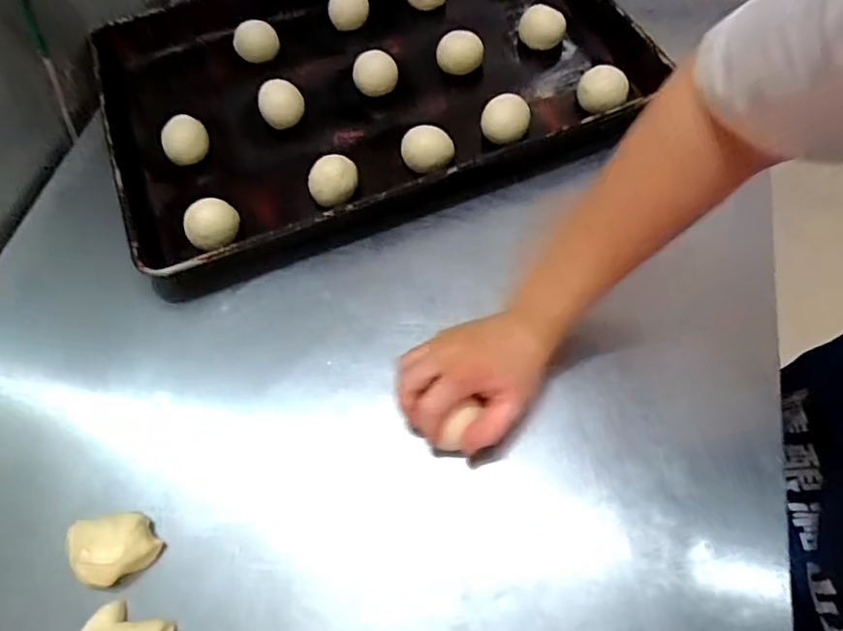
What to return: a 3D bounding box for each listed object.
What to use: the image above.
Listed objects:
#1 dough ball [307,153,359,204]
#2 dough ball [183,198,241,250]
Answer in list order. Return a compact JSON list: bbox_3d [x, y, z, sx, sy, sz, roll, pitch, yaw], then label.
[{"bbox_3d":[-0.093,-0.142,0.625,0.051,0.049,0.051,-2,62,3],"label":"dough ball"},{"bbox_3d":[-0.215,-0.092,0.607,0.051,0.040,0.048,-2,62,3],"label":"dough ball"}]

